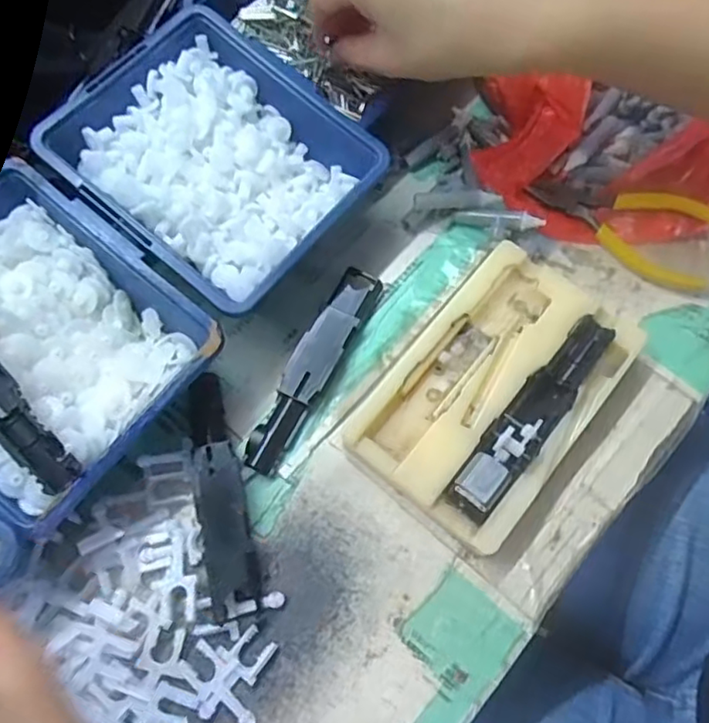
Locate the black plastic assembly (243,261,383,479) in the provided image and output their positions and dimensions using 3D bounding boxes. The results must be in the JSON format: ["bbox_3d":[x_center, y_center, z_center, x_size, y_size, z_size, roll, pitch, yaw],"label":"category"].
[{"bbox_3d":[-0.021,0.002,0.317,0.022,0.013,0.118,24,71,10],"label":"black plastic assembly"}]

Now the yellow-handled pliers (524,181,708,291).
[{"bbox_3d":[0.150,-0.079,0.342,0.105,0.018,0.043,25,71,10],"label":"yellow-handled pliers"}]

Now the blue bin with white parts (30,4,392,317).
[{"bbox_3d":[-0.069,-0.101,0.324,0.137,0.059,0.122,36,73,13],"label":"blue bin with white parts"}]

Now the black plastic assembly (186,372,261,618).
[{"bbox_3d":[-0.066,0.059,0.296,0.023,0.014,0.110,-14,69,-5],"label":"black plastic assembly"}]

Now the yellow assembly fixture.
[{"bbox_3d":[0.070,0.014,0.306,0.088,0.027,0.137,37,73,14],"label":"yellow assembly fixture"}]

